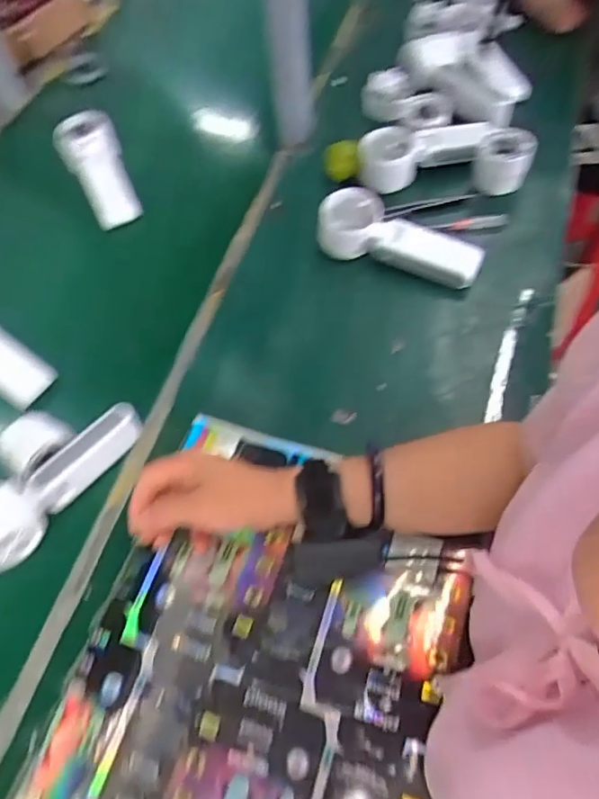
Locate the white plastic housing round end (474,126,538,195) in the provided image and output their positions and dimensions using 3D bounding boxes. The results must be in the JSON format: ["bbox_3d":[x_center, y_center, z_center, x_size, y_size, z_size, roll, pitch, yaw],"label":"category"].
[{"bbox_3d":[0.224,-0.264,0.618,0.056,0.047,0.047,10,62,9],"label":"white plastic housing round end"}]

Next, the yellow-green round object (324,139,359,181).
[{"bbox_3d":[0.049,-0.281,0.654,0.038,0.029,0.038,-2,60,3],"label":"yellow-green round object"}]

